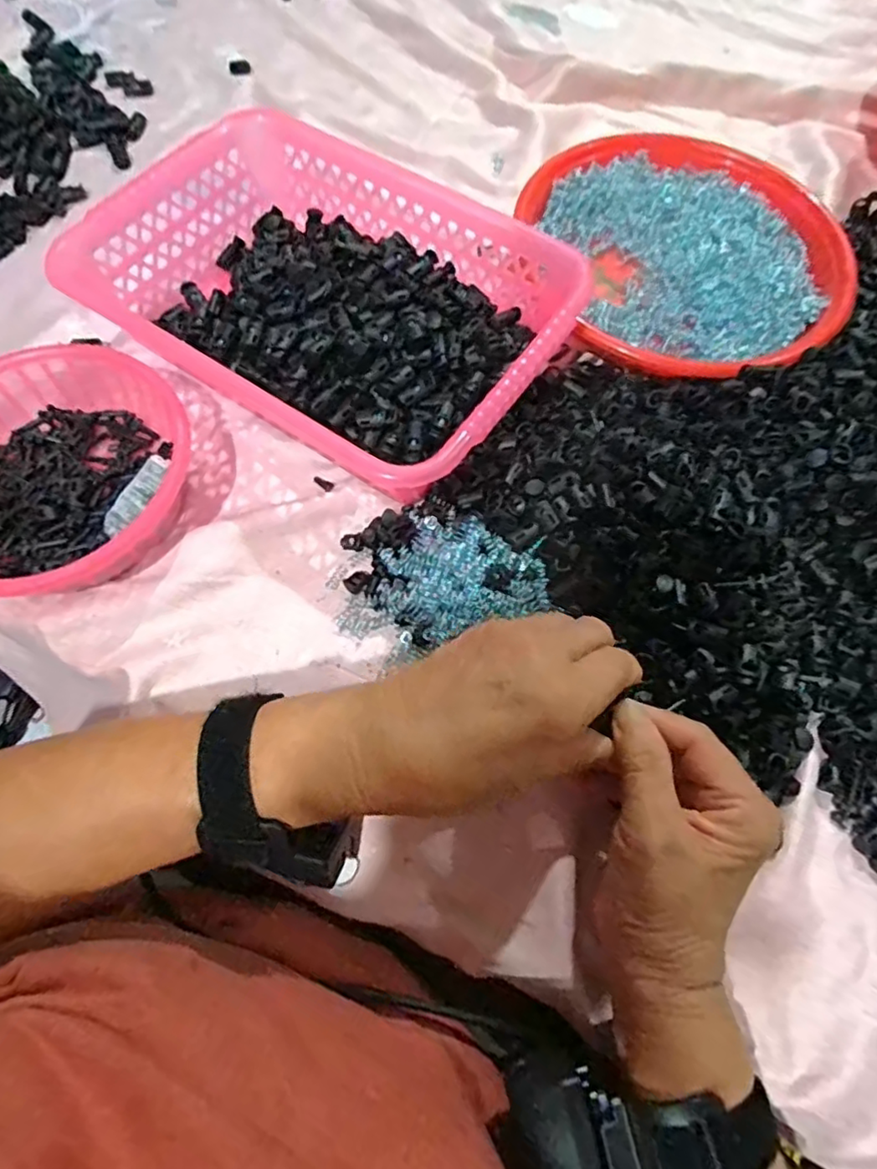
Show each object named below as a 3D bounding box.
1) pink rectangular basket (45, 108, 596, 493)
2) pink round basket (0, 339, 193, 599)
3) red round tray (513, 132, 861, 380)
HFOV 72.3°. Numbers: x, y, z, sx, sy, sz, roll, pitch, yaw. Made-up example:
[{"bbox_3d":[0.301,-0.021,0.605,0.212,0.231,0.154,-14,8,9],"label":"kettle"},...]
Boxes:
[{"bbox_3d":[-0.067,-0.196,0.419,0.304,0.074,0.201,34,71,14],"label":"pink rectangular basket"},{"bbox_3d":[-0.236,-0.068,0.376,0.164,0.051,0.157,0,67,0],"label":"pink round basket"},{"bbox_3d":[0.192,-0.258,0.466,0.226,0.032,0.252,-11,67,-4],"label":"red round tray"}]

